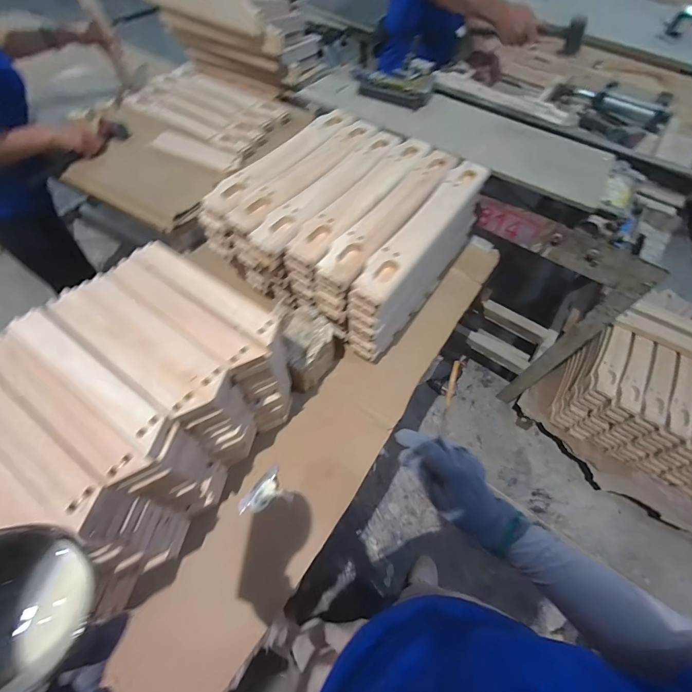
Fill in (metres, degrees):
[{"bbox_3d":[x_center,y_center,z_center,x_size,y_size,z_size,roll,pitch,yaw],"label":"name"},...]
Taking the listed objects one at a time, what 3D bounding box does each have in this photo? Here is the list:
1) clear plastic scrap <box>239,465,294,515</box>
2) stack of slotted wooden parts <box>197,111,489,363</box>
[{"bbox_3d":[-0.151,0.263,0.601,0.094,0.024,0.067,-17,62,-13],"label":"clear plastic scrap"},{"bbox_3d":[0.012,-0.293,0.787,0.446,0.213,0.501,30,62,14],"label":"stack of slotted wooden parts"}]

